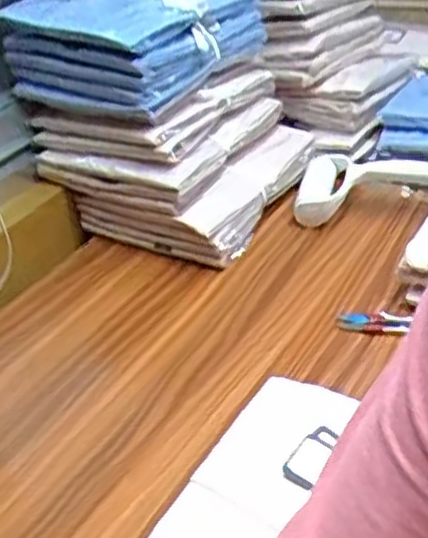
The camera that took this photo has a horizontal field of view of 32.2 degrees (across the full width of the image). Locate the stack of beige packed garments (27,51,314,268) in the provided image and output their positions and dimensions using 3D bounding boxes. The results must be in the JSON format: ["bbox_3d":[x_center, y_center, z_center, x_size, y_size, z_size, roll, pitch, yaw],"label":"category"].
[{"bbox_3d":[-0.042,-0.154,0.971,0.269,0.171,0.271,19,40,29],"label":"stack of beige packed garments"}]

